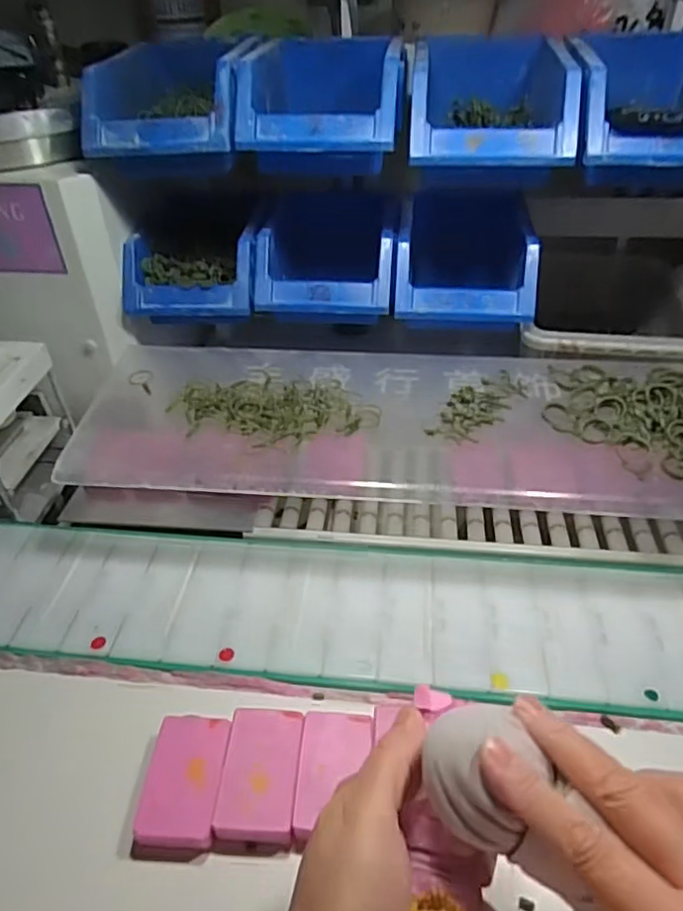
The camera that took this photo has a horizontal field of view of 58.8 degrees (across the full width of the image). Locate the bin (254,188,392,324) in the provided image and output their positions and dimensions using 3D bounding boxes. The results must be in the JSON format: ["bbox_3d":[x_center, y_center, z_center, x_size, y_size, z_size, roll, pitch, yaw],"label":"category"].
[{"bbox_3d":[-0.012,-0.203,0.610,0.127,0.099,0.211,0,41,1],"label":"bin"}]

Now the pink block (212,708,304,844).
[{"bbox_3d":[-0.048,0.190,0.363,0.044,0.015,0.070,2,41,3],"label":"pink block"}]

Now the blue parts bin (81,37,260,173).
[{"bbox_3d":[-0.143,-0.316,0.528,0.124,0.060,0.190,0,41,1],"label":"blue parts bin"}]

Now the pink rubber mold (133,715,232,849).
[{"bbox_3d":[-0.092,0.192,0.360,0.045,0.019,0.068,2,41,3],"label":"pink rubber mold"}]

